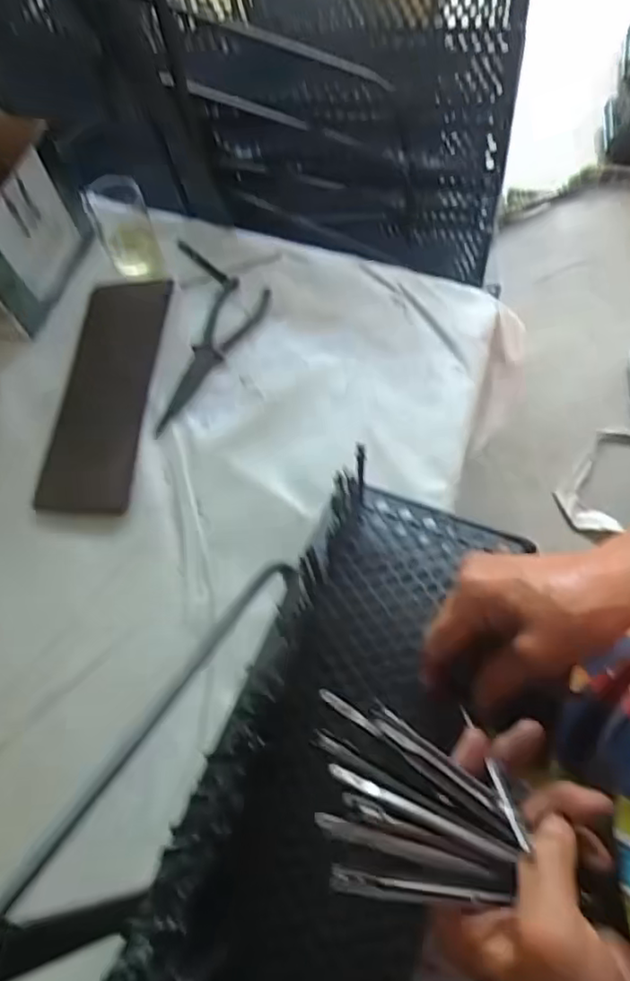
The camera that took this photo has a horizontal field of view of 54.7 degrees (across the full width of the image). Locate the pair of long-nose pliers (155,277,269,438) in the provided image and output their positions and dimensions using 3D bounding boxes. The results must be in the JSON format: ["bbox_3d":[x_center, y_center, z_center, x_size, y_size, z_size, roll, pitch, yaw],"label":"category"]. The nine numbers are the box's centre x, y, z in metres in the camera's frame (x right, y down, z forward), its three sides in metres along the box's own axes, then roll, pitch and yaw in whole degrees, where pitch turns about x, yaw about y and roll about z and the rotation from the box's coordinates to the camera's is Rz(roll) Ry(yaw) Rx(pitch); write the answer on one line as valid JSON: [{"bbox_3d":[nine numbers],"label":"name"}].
[{"bbox_3d":[-0.104,-0.133,0.595,0.053,0.008,0.188,20,66,12],"label":"pair of long-nose pliers"}]

